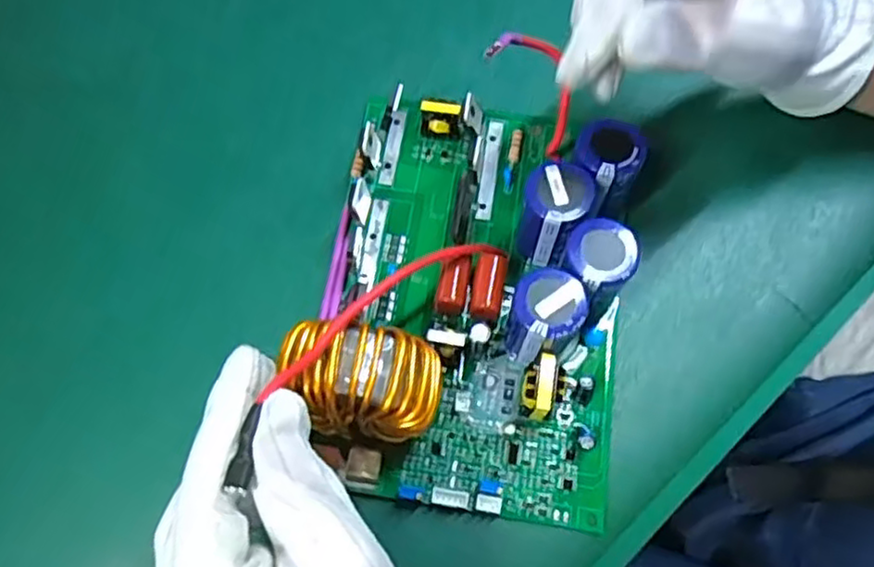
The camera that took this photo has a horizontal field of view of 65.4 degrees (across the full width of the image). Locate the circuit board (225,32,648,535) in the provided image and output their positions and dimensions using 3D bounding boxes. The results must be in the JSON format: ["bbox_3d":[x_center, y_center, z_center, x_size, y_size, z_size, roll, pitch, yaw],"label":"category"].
[{"bbox_3d":[0.017,-0.004,0.295,0.130,0.061,0.191,7,71,3],"label":"circuit board"}]

